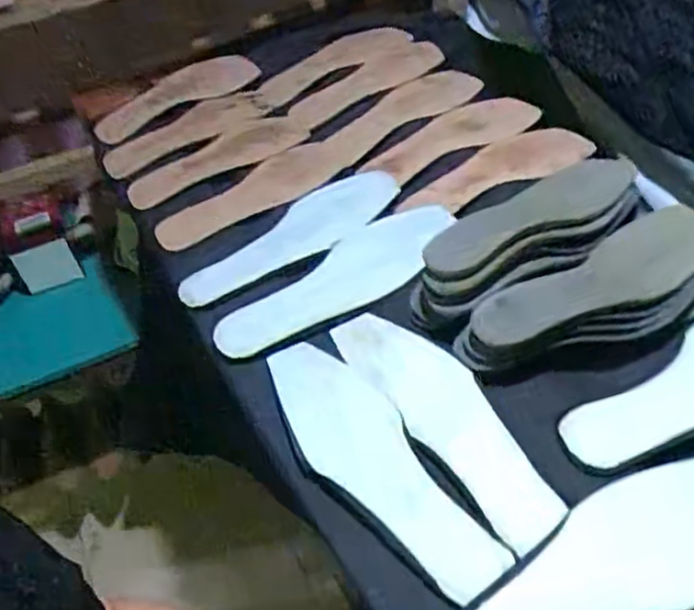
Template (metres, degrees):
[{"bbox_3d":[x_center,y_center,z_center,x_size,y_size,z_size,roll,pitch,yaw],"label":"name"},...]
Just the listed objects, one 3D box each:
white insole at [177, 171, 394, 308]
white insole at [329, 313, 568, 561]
[{"bbox_3d":[-0.053,-0.075,0.734,0.271,0.008,0.082,-35,53,-23],"label":"white insole"},{"bbox_3d":[0.079,0.082,0.559,0.069,0.012,0.258,-31,45,-13],"label":"white insole"}]

